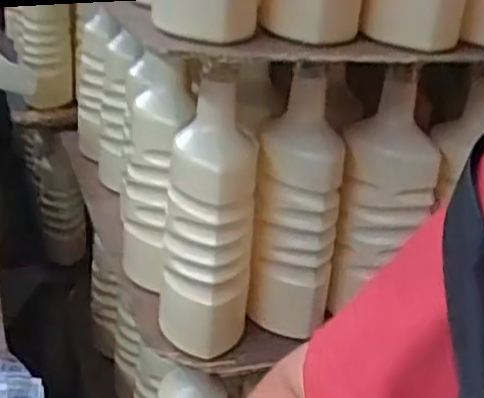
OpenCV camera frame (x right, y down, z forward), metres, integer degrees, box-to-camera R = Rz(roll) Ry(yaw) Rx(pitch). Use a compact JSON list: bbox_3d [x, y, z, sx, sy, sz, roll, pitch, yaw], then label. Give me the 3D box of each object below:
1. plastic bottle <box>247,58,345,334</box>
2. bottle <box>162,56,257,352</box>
[{"bbox_3d":[0.048,0.007,0.619,0.068,0.219,0.060,7,26,8],"label":"plastic bottle"},{"bbox_3d":[-0.028,0.016,0.596,0.076,0.220,0.085,2,26,-1],"label":"bottle"}]

